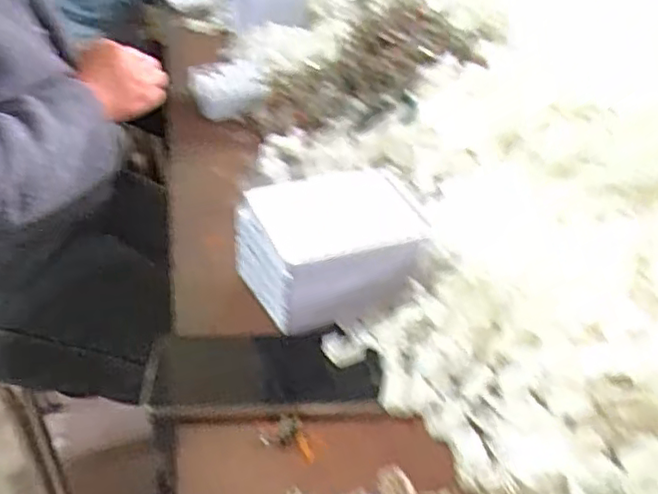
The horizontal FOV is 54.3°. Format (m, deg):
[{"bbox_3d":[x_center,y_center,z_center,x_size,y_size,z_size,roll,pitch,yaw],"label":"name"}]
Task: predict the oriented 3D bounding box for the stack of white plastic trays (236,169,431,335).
[{"bbox_3d":[0.006,-0.001,0.530,0.144,0.079,0.106,-12,35,-18],"label":"stack of white plastic trays"}]

